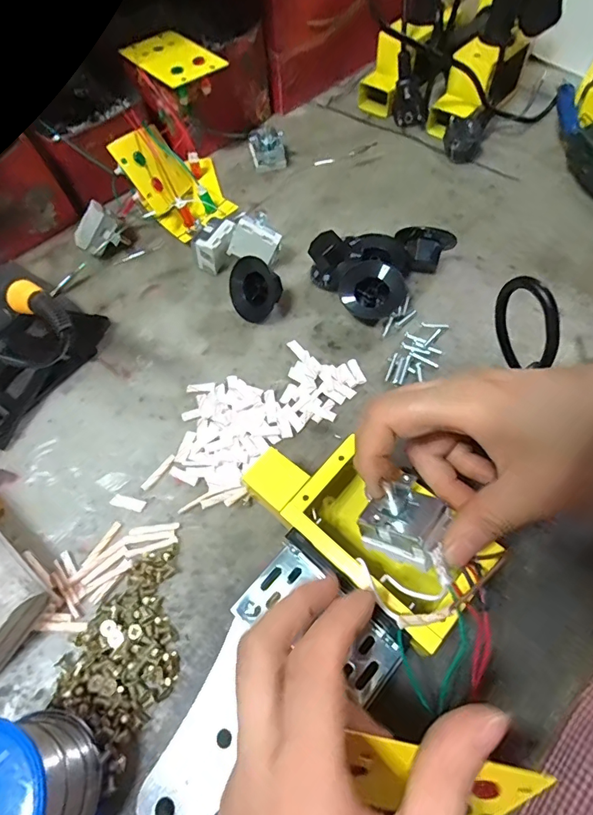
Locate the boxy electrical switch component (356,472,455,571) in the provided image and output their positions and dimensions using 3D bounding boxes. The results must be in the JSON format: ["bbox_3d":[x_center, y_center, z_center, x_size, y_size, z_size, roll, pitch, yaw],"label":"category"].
[{"bbox_3d":[0.053,0.054,0.222,0.035,0.021,0.037,33,66,20],"label":"boxy electrical switch component"}]

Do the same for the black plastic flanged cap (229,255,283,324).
[{"bbox_3d":[-0.033,-0.094,0.364,0.042,0.047,0.018,33,28,13],"label":"black plastic flanged cap"}]

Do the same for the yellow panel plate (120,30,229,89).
[{"bbox_3d":[-0.112,-0.315,0.418,0.060,0.008,0.087,-36,64,-17],"label":"yellow panel plate"}]

